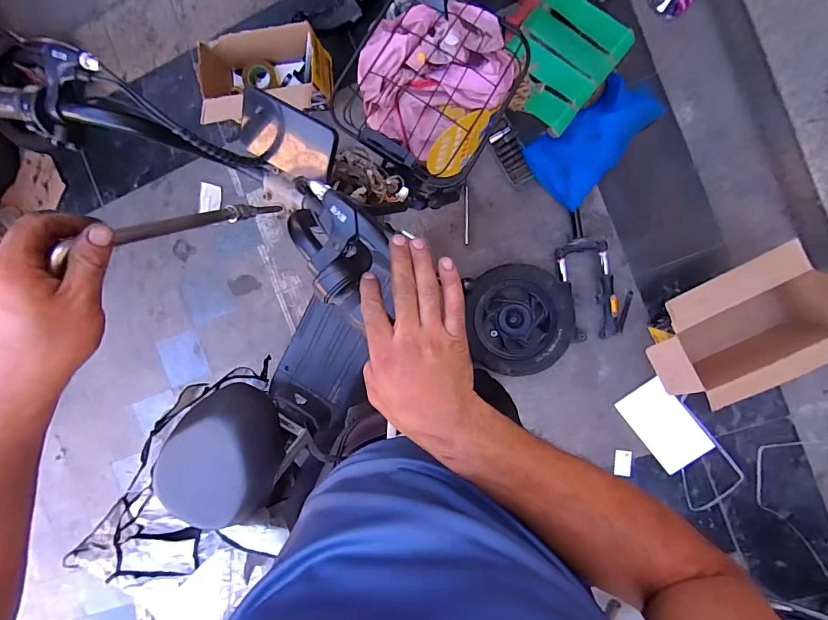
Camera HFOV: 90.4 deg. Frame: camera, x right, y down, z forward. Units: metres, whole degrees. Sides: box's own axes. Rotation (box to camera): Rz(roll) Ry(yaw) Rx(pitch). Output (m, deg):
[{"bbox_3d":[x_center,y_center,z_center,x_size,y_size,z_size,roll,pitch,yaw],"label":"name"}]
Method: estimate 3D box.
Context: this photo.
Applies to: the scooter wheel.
[{"bbox_3d":[0.355,0.028,1.391,0.327,0.109,0.355,0,92,7],"label":"scooter wheel"}]

